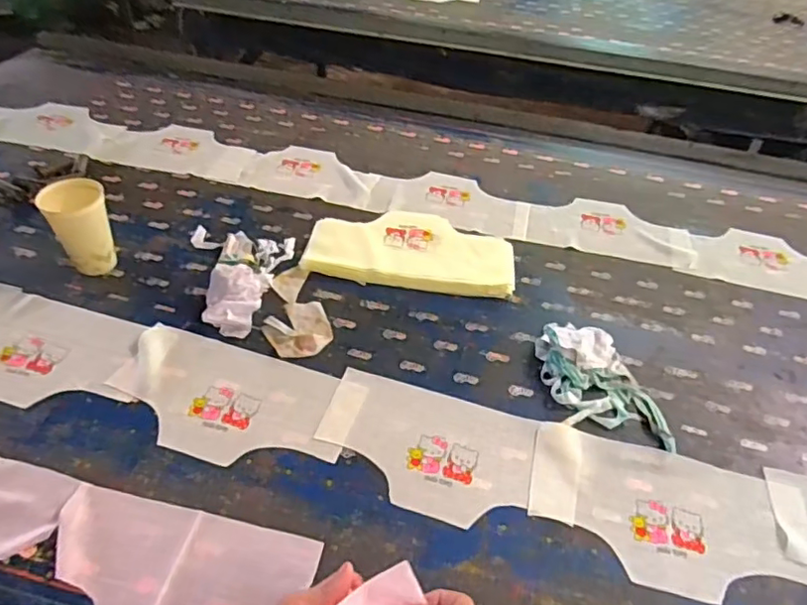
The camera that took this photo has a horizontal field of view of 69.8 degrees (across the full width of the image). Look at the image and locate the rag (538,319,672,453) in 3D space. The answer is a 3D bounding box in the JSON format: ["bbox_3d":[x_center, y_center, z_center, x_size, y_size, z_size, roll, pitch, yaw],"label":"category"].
[{"bbox_3d":[0.270,0.104,0.789,0.135,0.034,0.202,-4,46,-10],"label":"rag"}]

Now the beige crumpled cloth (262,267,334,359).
[{"bbox_3d":[-0.164,0.011,0.859,0.090,0.015,0.189,-12,48,-17],"label":"beige crumpled cloth"}]

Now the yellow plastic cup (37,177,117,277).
[{"bbox_3d":[-0.484,-0.112,0.871,0.085,0.132,0.073,-21,51,-25],"label":"yellow plastic cup"}]

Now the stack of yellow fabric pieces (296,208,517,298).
[{"bbox_3d":[0.013,-0.090,0.970,0.335,0.022,0.164,8,45,2],"label":"stack of yellow fabric pieces"}]

